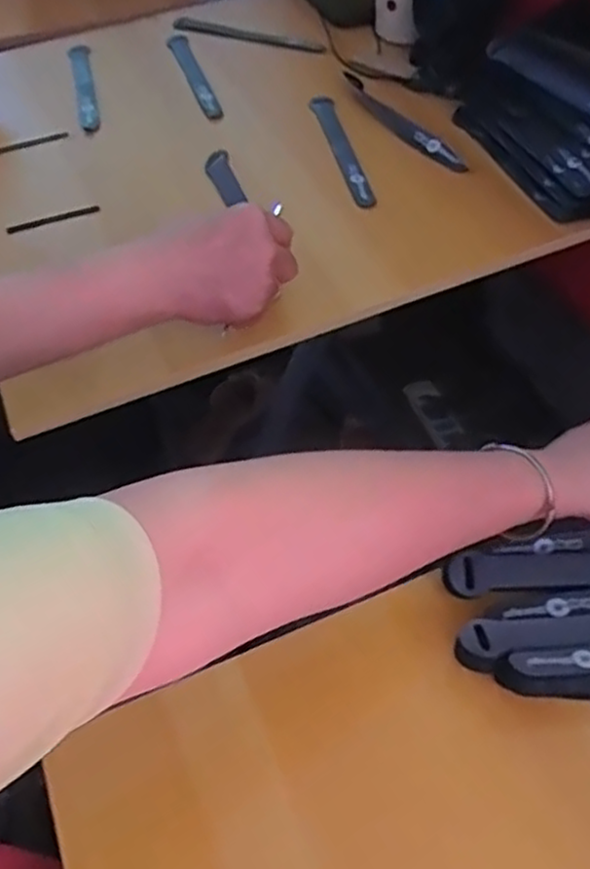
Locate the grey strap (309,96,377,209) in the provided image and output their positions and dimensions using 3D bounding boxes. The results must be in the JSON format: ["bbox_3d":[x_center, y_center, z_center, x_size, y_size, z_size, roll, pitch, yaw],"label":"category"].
[{"bbox_3d":[0.045,-0.276,0.702,0.023,0.010,0.186,-11,52,-4],"label":"grey strap"}]

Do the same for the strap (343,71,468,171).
[{"bbox_3d":[0.104,-0.320,0.737,0.021,0.024,0.210,-22,54,-12],"label":"strap"}]

